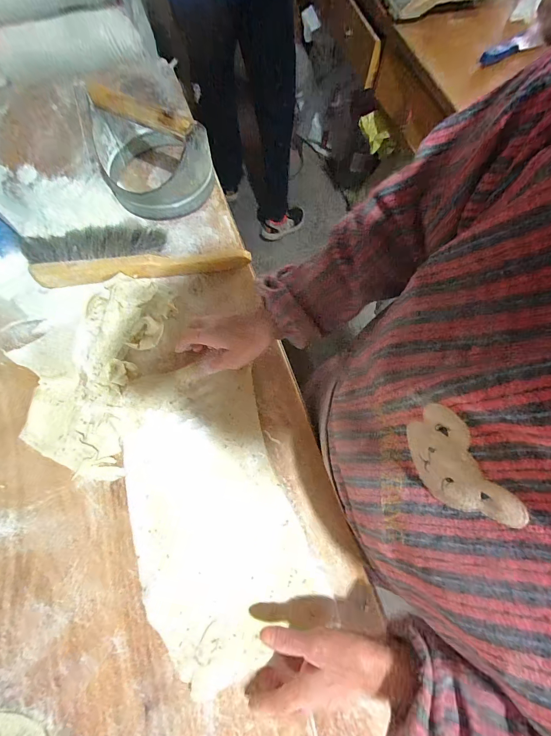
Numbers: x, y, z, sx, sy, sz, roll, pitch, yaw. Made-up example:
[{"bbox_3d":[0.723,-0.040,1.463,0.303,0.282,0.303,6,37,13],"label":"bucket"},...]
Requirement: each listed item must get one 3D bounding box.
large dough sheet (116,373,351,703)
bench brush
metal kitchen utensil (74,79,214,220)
[{"bbox_3d":[-0.077,0.164,0.406,0.192,0.012,0.349,-20,72,-8],"label":"large dough sheet"},{"bbox_3d":[-0.217,-0.181,0.510,0.321,0.039,0.090,-6,71,-3],"label":"bench brush"},{"bbox_3d":[-0.194,-0.345,0.519,0.168,0.133,0.158,-18,72,-7],"label":"metal kitchen utensil"}]

